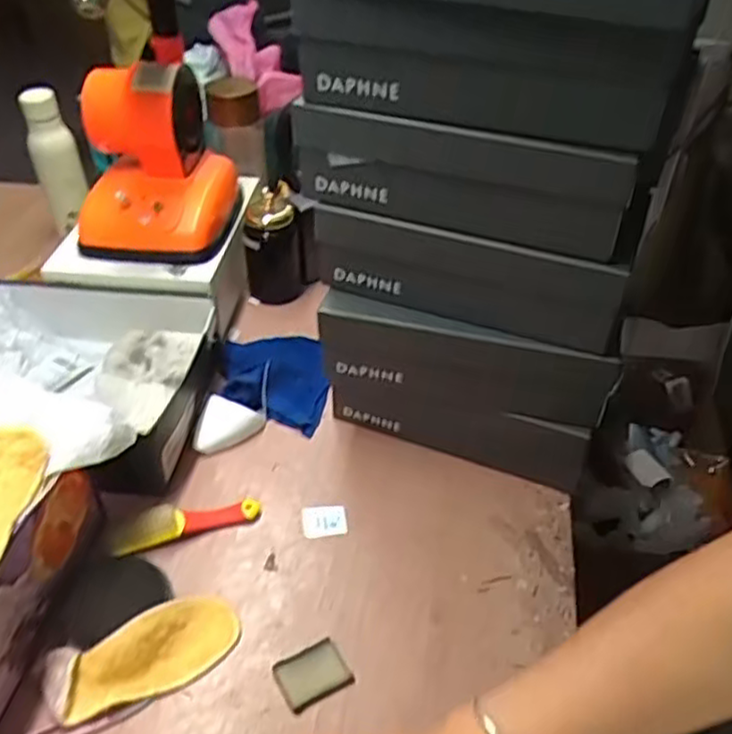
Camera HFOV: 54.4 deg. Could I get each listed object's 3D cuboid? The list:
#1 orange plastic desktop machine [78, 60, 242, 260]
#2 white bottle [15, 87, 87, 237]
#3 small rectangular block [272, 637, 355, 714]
[{"bbox_3d":[-0.275,-0.269,0.917,0.172,0.197,0.180,5,41,3],"label":"orange plastic desktop machine"},{"bbox_3d":[-0.464,-0.313,1.071,0.058,0.202,0.062,-21,46,-24],"label":"white bottle"},{"bbox_3d":[-0.047,0.271,0.631,0.061,0.009,0.046,-19,45,-22],"label":"small rectangular block"}]

